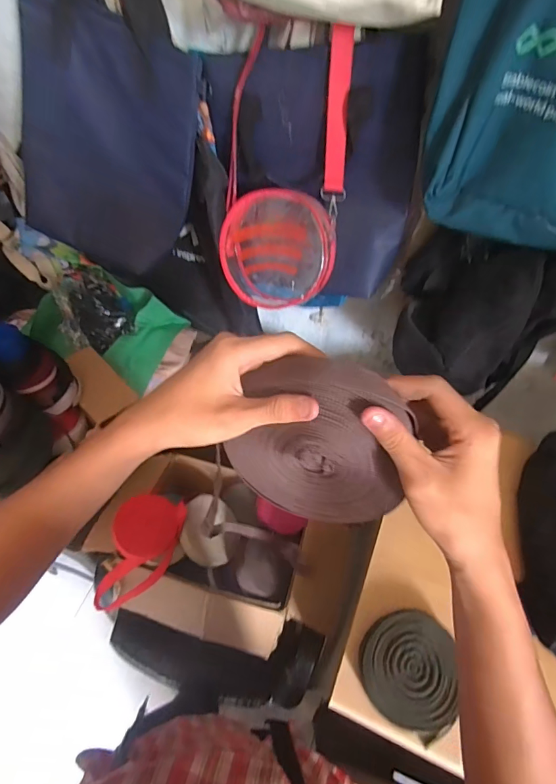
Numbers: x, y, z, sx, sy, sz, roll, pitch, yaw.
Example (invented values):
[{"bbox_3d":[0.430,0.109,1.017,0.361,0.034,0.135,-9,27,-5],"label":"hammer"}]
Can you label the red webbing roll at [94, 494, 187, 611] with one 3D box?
[{"bbox_3d":[-0.285,0.335,0.866,0.136,0.098,0.230,14,56,7],"label":"red webbing roll"}]

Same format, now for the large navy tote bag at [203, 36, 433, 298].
[{"bbox_3d":[0.059,-0.359,0.724,0.343,0.372,0.052,7,40,13],"label":"large navy tote bag"}]

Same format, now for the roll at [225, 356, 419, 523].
[{"bbox_3d":[0.034,0.038,0.305,0.128,0.139,0.024,23,38,4],"label":"roll"}]

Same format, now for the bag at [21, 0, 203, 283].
[{"bbox_3d":[-0.309,-0.486,0.730,0.367,0.503,0.058,31,32,0],"label":"bag"}]

